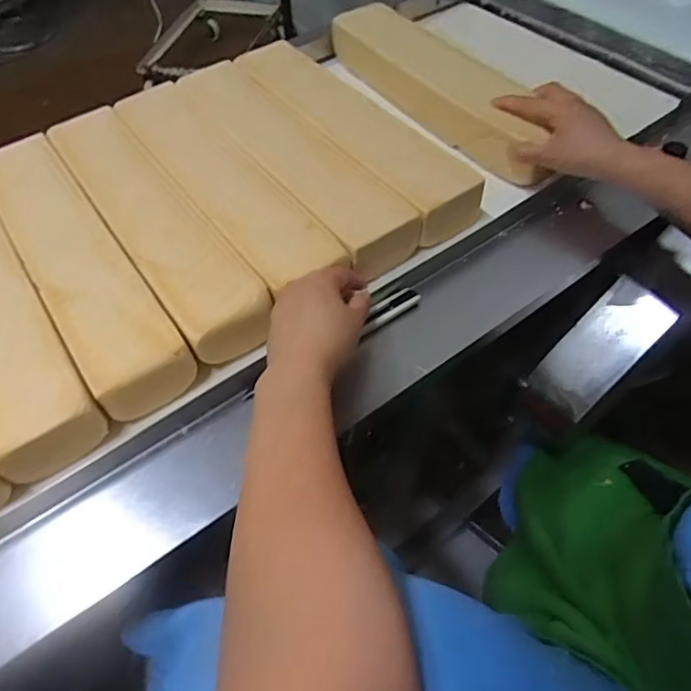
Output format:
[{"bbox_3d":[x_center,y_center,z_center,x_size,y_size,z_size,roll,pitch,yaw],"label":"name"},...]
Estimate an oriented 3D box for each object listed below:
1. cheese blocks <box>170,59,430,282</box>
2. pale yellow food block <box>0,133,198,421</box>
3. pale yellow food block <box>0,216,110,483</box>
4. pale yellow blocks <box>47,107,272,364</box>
[{"bbox_3d":[-0.066,-0.199,0.582,0.076,0.057,0.352,-32,58,-19],"label":"cheese blocks"},{"bbox_3d":[-0.248,-0.079,0.509,0.079,0.055,0.363,-31,58,-19],"label":"pale yellow food block"},{"bbox_3d":[-0.315,-0.040,0.482,0.087,0.048,0.356,-31,58,-19],"label":"pale yellow food block"},{"bbox_3d":[-0.187,-0.122,0.532,0.076,0.053,0.359,-30,57,-19],"label":"pale yellow blocks"}]

